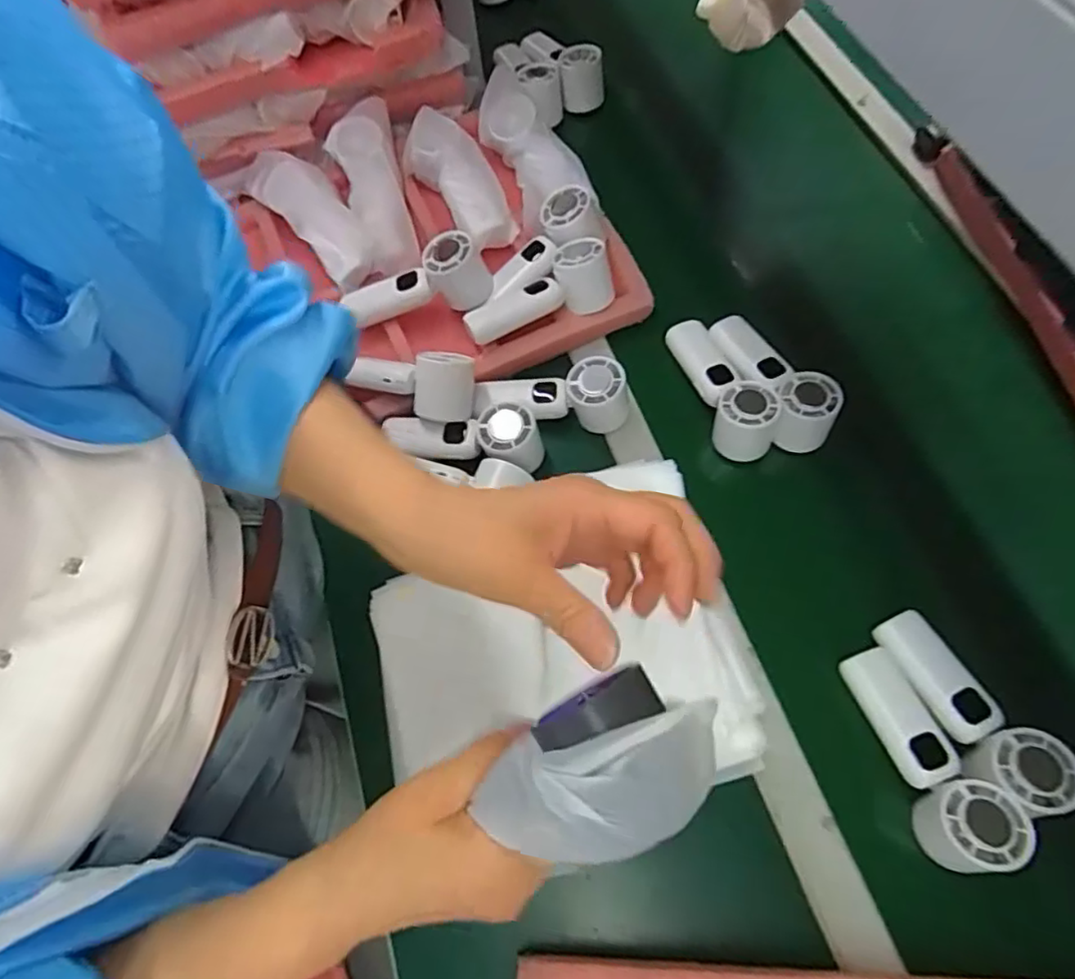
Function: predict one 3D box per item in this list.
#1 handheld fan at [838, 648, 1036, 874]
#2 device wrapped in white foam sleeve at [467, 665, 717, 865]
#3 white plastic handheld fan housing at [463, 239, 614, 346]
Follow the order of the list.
[{"bbox_3d":[0.287,0.192,0.453,0.046,0.061,0.151,-19,66,-4],"label":"handheld fan"},{"bbox_3d":[0.020,0.118,0.250,0.041,0.110,0.061,13,41,-40],"label":"device wrapped in white foam sleeve"},{"bbox_3d":[-0.002,-0.198,0.623,0.151,0.058,0.065,-19,66,-4],"label":"white plastic handheld fan housing"}]

